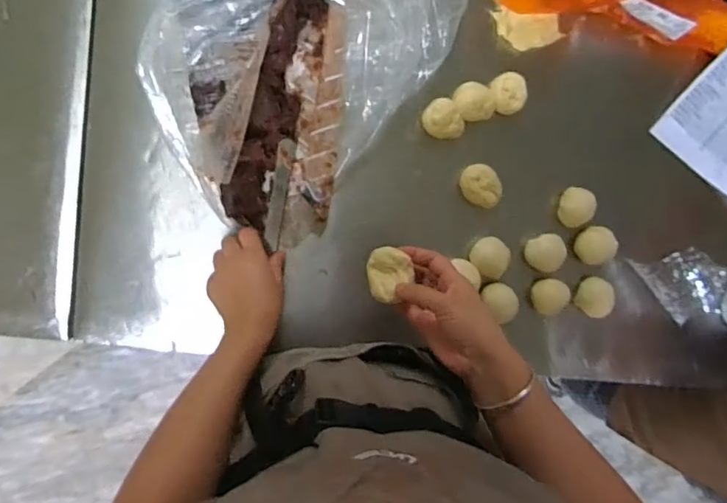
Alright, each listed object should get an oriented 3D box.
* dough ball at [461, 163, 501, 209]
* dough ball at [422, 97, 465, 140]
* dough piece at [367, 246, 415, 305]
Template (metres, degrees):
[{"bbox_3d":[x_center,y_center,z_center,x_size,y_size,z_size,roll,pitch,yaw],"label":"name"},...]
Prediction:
[{"bbox_3d":[0.157,-0.089,0.697,0.046,0.045,0.062,-32,97,-3],"label":"dough ball"},{"bbox_3d":[0.105,-0.171,0.670,0.057,0.034,0.046,33,90,-8],"label":"dough ball"},{"bbox_3d":[0.028,0.025,0.539,0.043,0.022,0.058,-6,82,21],"label":"dough piece"}]

